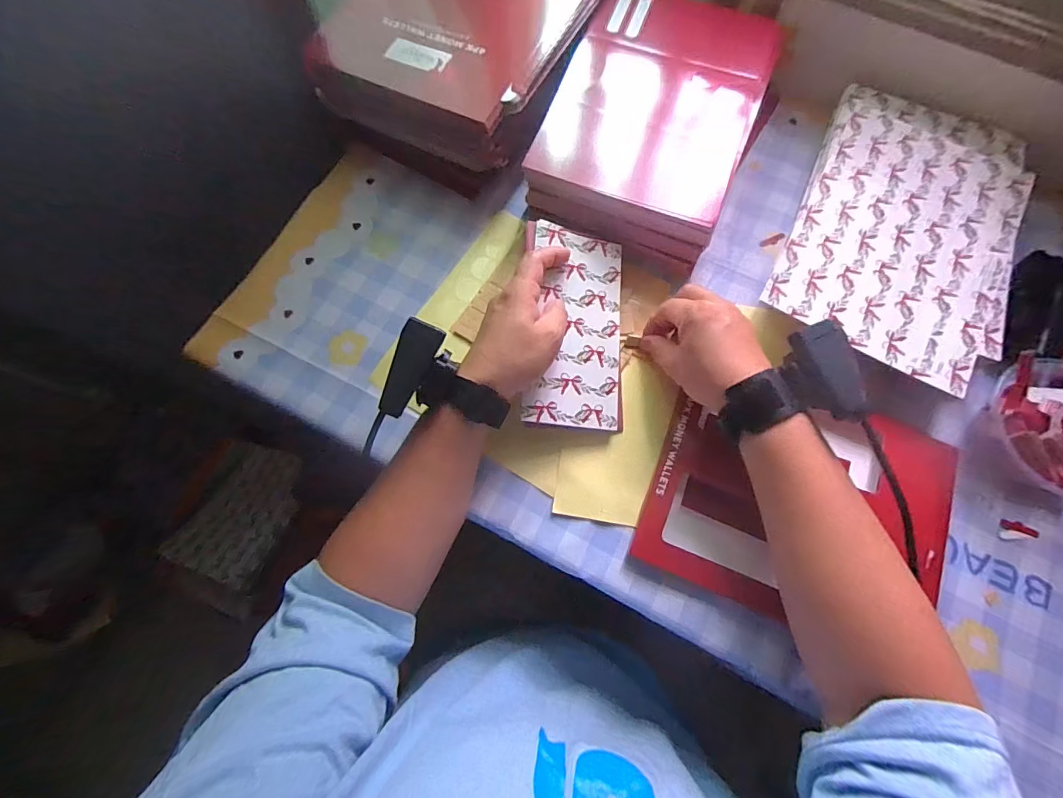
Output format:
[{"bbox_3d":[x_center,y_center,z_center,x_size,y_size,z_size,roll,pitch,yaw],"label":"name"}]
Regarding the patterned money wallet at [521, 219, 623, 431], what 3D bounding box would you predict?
[{"bbox_3d":[0.039,-0.064,0.397,0.090,0.006,0.179,5,80,-18],"label":"patterned money wallet"}]

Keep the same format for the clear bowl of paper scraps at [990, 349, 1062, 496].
[{"bbox_3d":[0.427,0.019,0.378,0.115,0.047,0.117,0,73,0],"label":"clear bowl of paper scraps"}]

